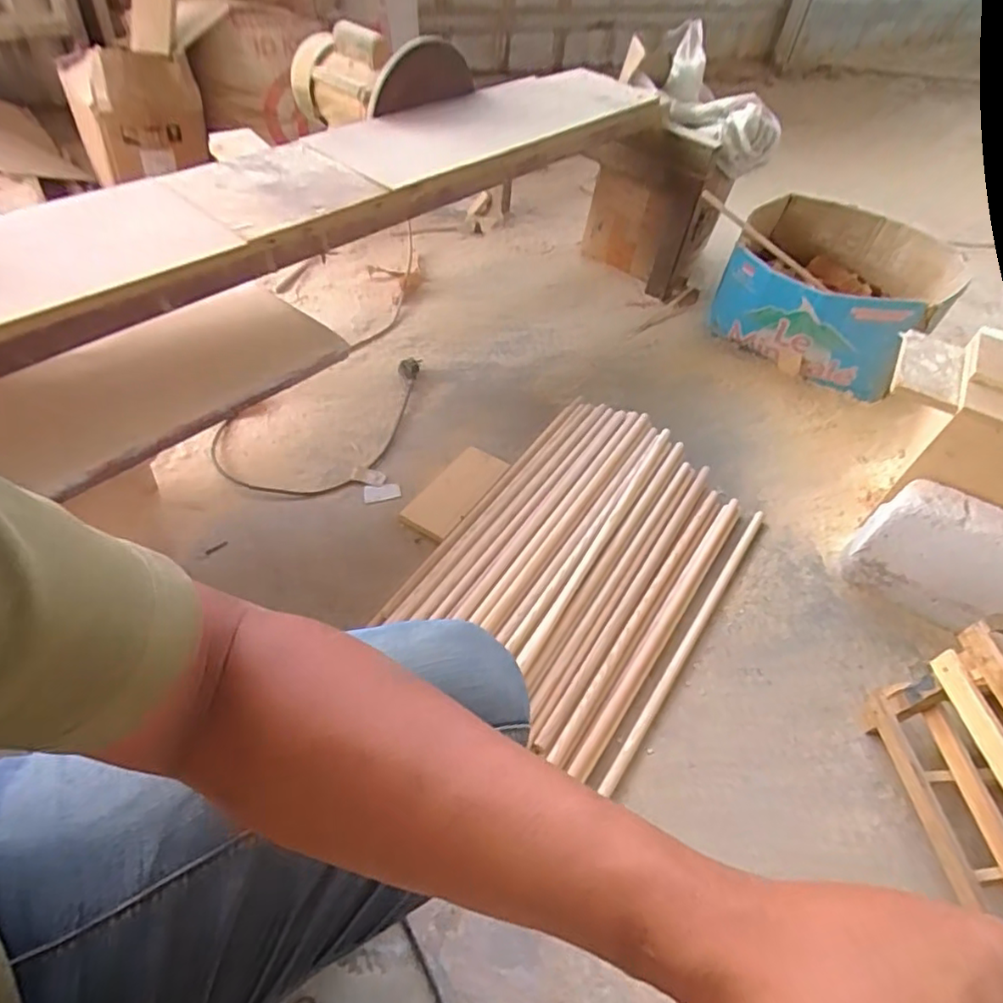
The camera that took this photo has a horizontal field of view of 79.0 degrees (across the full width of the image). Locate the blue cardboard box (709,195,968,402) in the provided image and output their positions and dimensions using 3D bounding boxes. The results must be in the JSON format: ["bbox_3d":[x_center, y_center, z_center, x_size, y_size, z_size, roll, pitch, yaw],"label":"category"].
[{"bbox_3d":[0.689,-0.434,1.283,0.419,0.210,0.345,25,51,13],"label":"blue cardboard box"}]

